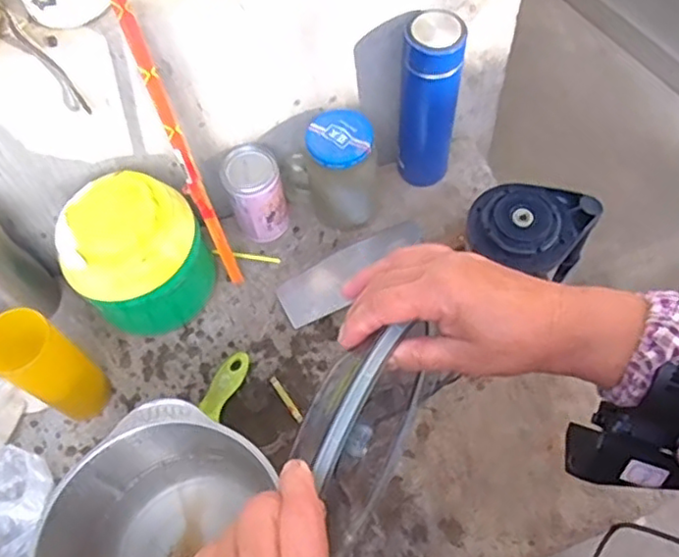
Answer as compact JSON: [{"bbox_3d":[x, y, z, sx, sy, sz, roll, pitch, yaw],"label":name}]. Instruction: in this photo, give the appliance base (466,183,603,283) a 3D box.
[{"bbox_3d":[0.197,-0.060,0.672,0.118,0.038,0.114,-2,60,3],"label":"appliance base"}]

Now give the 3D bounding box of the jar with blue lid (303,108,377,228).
[{"bbox_3d":[0.000,-0.124,0.790,0.079,0.148,0.074,-2,60,3],"label":"jar with blue lid"}]

